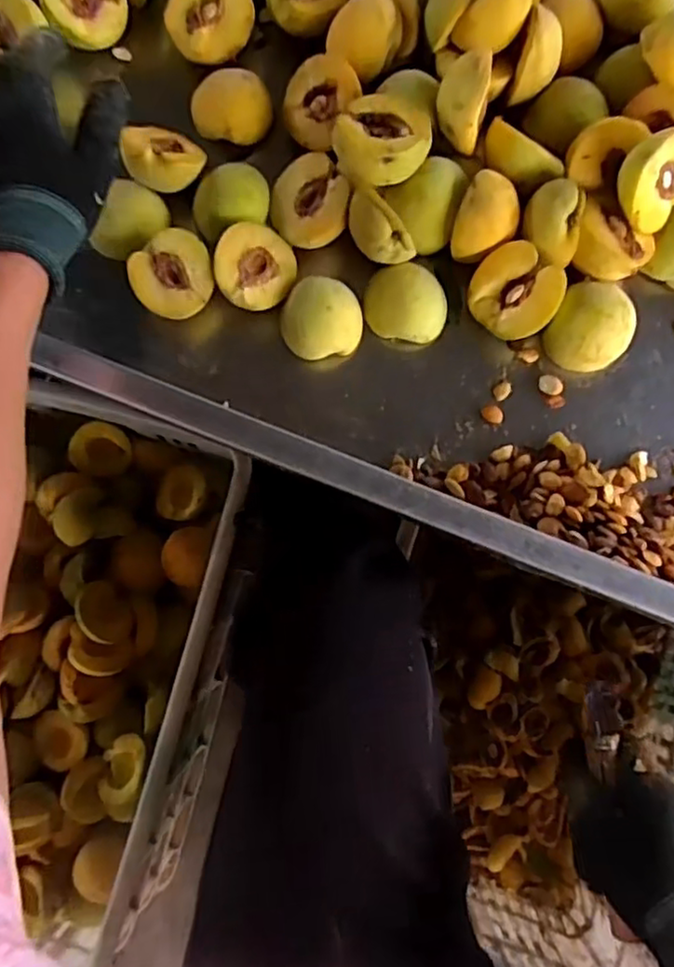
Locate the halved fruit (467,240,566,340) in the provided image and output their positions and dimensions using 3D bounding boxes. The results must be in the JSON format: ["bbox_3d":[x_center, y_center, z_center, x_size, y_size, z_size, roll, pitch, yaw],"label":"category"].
[{"bbox_3d":[0.125,-0.132,0.455,0.060,0.030,0.056,45,111,12],"label":"halved fruit"}]

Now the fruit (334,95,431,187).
[{"bbox_3d":[0.029,-0.230,0.442,0.060,0.040,0.063,0,80,0],"label":"fruit"}]

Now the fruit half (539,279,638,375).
[{"bbox_3d":[0.177,-0.107,0.455,0.053,0.030,0.056,0,83,1],"label":"fruit half"}]

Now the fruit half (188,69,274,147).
[{"bbox_3d":[-0.079,-0.280,0.485,0.057,0.023,0.055,0,80,0],"label":"fruit half"}]

